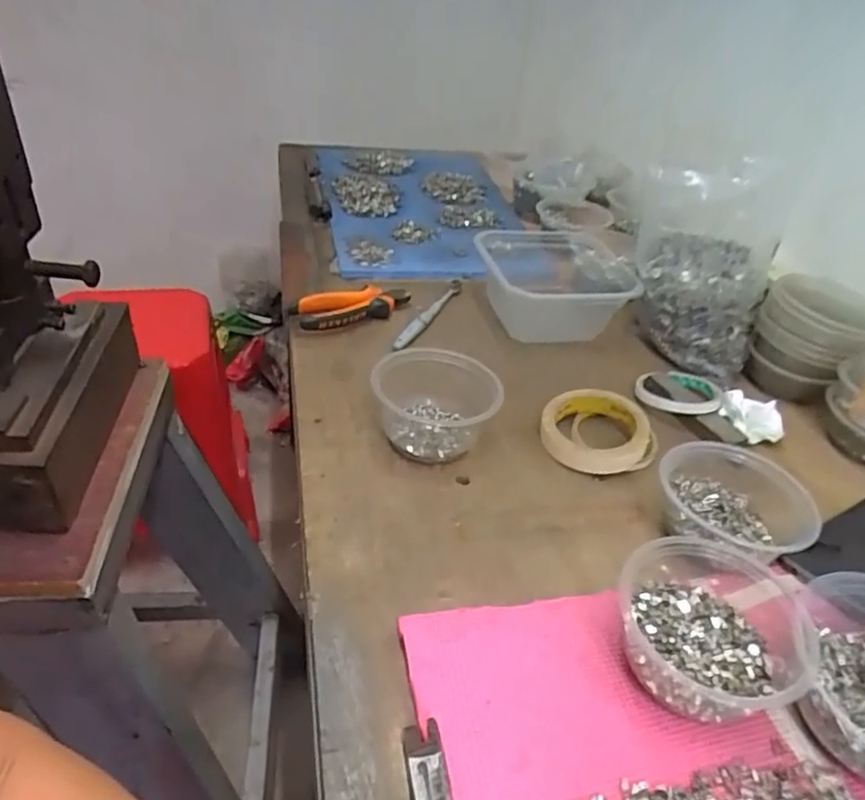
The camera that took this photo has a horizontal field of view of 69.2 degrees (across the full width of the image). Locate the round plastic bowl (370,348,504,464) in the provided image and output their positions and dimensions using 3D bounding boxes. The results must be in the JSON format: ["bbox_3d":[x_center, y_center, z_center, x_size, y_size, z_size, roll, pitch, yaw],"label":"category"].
[{"bbox_3d":[0.002,0.005,0.579,0.115,0.063,0.105,4,37,-4],"label":"round plastic bowl"}]

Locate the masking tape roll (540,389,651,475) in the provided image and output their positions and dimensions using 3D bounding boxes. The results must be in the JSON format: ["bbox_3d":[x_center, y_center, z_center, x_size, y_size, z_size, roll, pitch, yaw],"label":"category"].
[{"bbox_3d":[0.155,0.029,0.604,0.096,0.032,0.096,5,37,-4],"label":"masking tape roll"}]

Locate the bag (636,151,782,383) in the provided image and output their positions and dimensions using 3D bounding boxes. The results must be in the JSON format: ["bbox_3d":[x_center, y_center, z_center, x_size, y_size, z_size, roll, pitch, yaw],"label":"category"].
[{"bbox_3d":[0.314,-0.152,0.728,0.161,0.200,0.125,25,40,22],"label":"bag"}]

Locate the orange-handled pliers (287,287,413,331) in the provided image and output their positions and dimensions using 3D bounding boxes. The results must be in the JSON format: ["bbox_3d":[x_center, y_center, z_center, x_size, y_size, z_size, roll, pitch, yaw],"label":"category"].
[{"bbox_3d":[-0.091,-0.107,0.736,0.141,0.030,0.048,-15,43,-27],"label":"orange-handled pliers"}]

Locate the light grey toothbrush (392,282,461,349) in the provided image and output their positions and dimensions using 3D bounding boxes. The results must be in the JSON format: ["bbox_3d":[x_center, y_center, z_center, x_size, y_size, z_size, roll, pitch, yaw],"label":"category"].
[{"bbox_3d":[-0.004,-0.104,0.753,0.015,0.020,0.165,21,39,18],"label":"light grey toothbrush"}]

